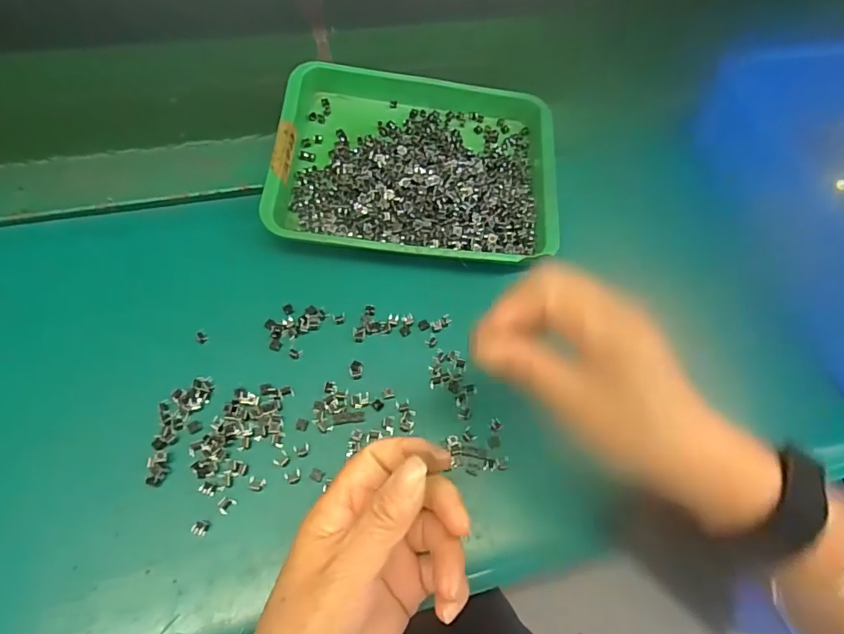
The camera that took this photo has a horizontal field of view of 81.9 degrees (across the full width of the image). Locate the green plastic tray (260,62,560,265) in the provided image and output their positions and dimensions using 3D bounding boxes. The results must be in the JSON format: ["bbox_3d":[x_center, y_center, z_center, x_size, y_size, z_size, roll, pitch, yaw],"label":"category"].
[{"bbox_3d":[-0.002,-0.128,0.384,0.212,0.026,0.183,5,65,-1],"label":"green plastic tray"}]

